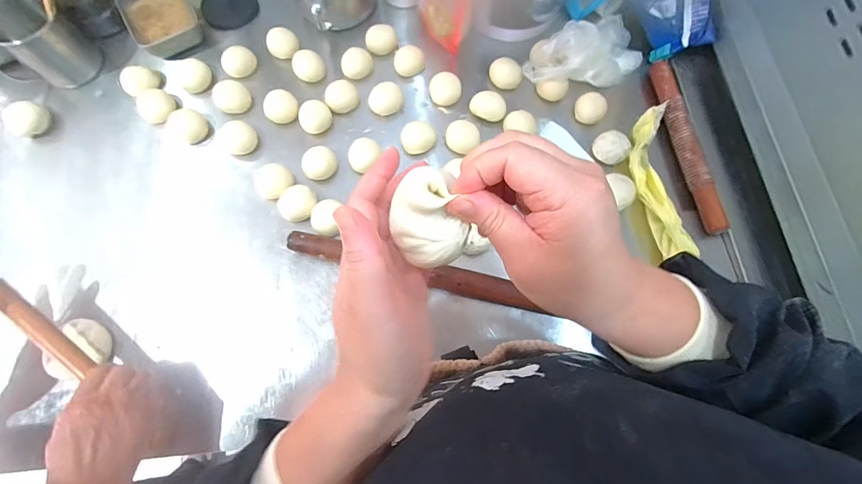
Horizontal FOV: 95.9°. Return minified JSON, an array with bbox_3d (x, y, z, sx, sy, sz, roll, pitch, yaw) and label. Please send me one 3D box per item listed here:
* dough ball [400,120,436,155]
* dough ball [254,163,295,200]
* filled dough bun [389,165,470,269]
[{"bbox_3d":[-0.019,-0.165,0.618,0.055,0.026,0.046,-14,74,-5],"label":"dough ball"},{"bbox_3d":[-0.239,-0.091,0.594,0.051,0.038,0.054,39,77,10],"label":"dough ball"},{"bbox_3d":[-0.002,-0.011,0.215,0.037,0.034,0.042,-36,77,-9],"label":"filled dough bun"}]

